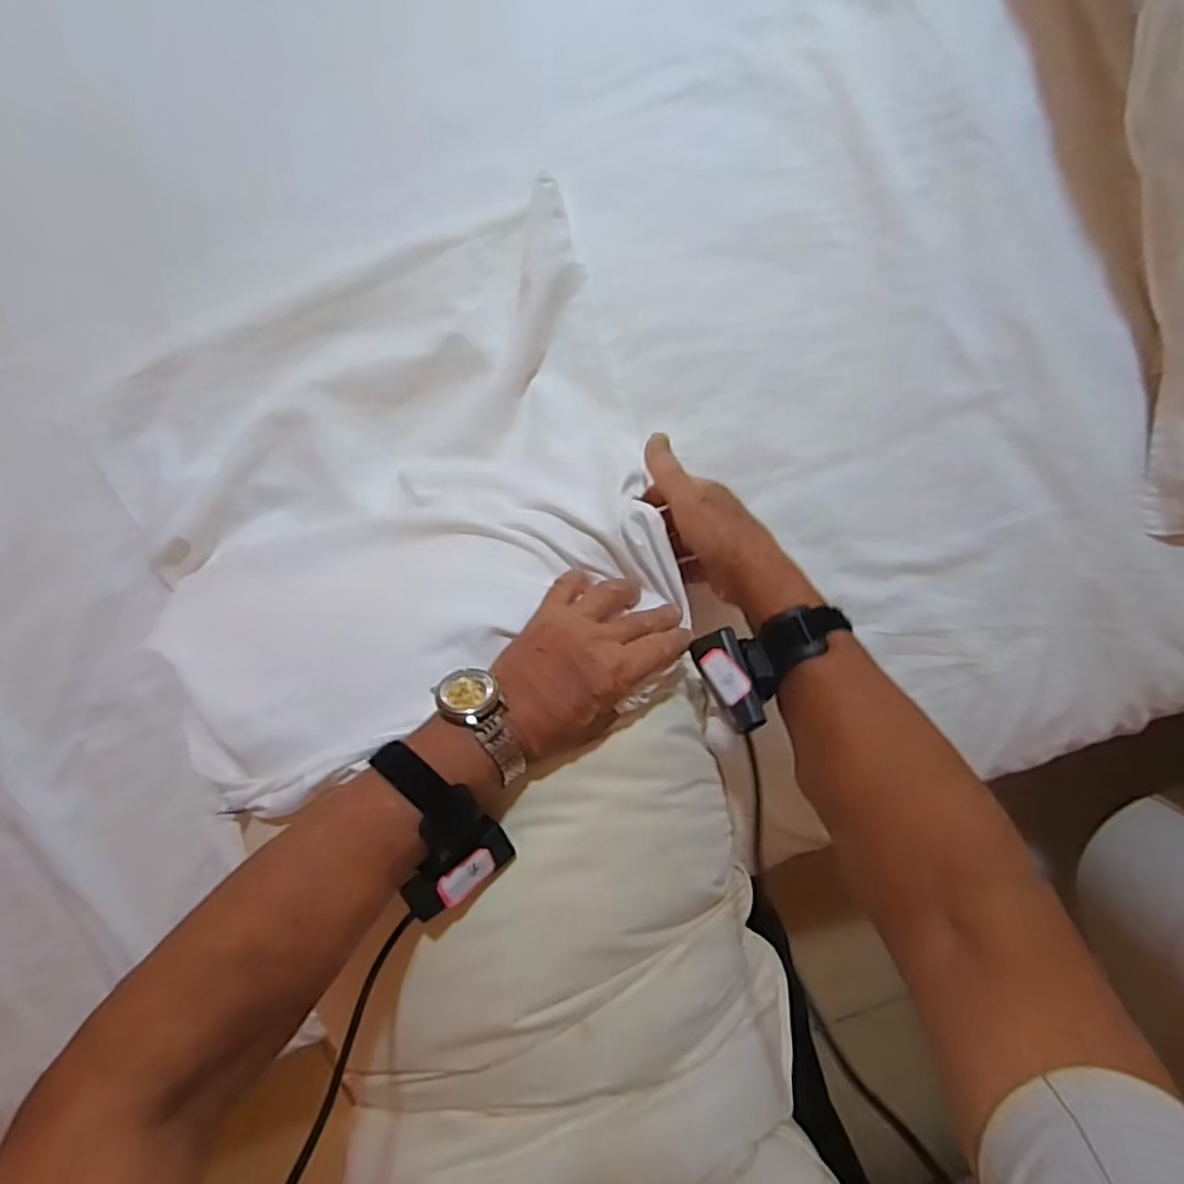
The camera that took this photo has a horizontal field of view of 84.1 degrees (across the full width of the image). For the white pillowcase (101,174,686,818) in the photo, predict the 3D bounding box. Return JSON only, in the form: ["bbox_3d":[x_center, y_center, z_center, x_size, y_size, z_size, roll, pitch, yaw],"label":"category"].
[{"bbox_3d":[-0.190,-0.082,0.523,0.457,0.168,0.388,-22,93,5],"label":"white pillowcase"}]

